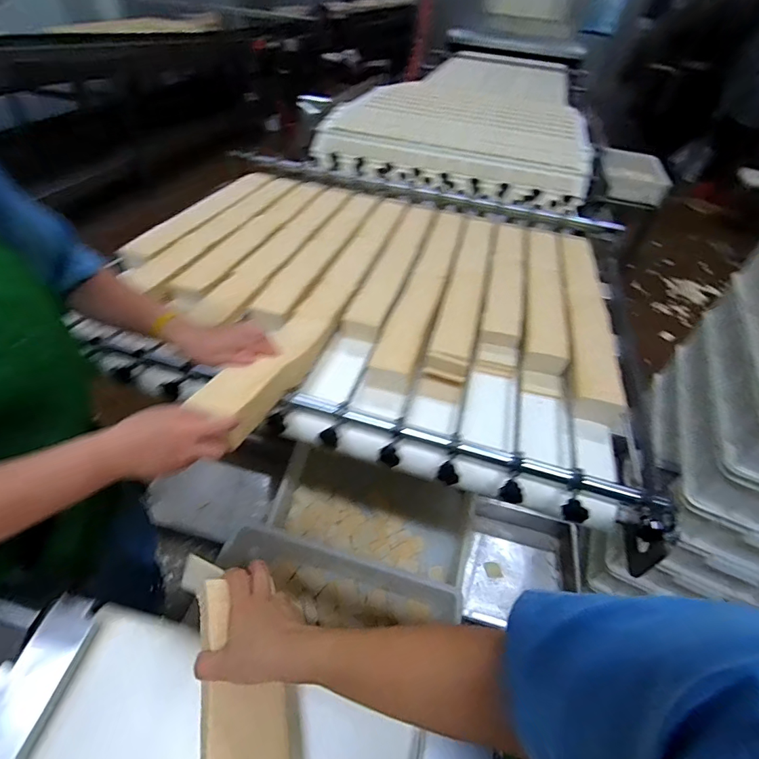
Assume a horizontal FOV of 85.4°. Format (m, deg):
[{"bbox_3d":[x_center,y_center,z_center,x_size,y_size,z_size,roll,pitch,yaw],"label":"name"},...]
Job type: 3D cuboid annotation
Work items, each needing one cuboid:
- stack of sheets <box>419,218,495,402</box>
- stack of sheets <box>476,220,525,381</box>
[{"bbox_3d":[0.201,-0.212,0.962,0.083,0.053,0.691,14,45,8],"label":"stack of sheets"},{"bbox_3d":[0.300,-0.231,0.986,0.079,0.053,0.601,13,45,7],"label":"stack of sheets"}]

